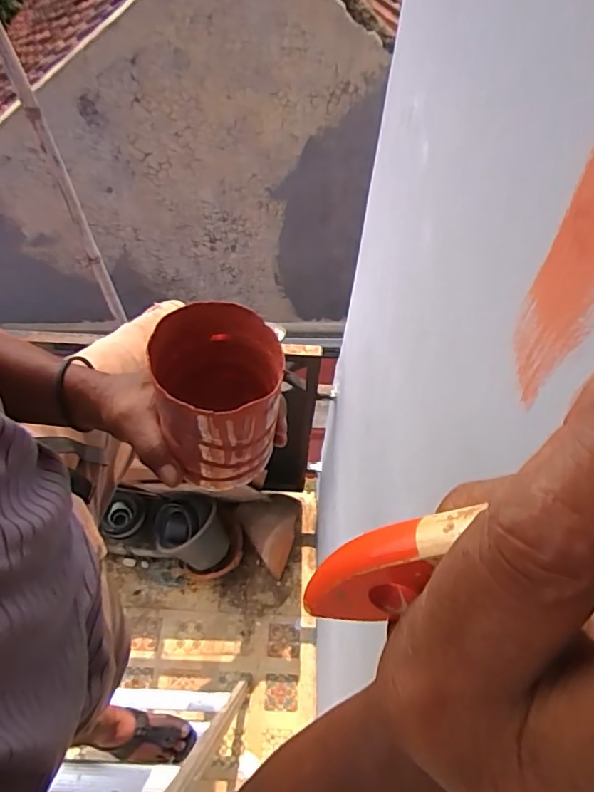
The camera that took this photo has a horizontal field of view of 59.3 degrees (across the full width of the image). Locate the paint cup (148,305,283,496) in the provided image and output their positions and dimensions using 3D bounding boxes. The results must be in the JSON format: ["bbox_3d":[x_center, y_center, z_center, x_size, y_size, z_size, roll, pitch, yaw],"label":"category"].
[{"bbox_3d":[-0.054,0.003,0.366,0.081,0.109,0.086,1,56,-2],"label":"paint cup"}]

